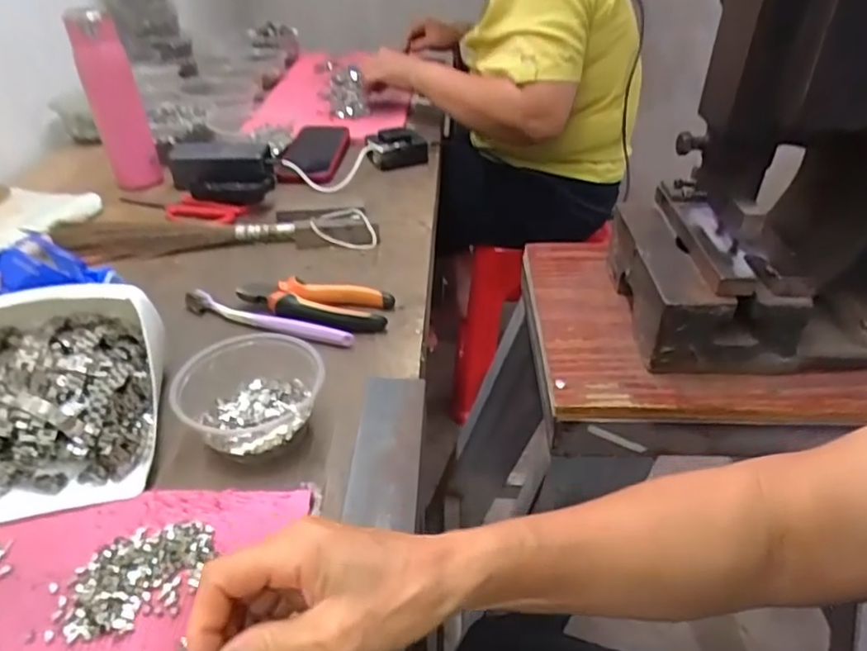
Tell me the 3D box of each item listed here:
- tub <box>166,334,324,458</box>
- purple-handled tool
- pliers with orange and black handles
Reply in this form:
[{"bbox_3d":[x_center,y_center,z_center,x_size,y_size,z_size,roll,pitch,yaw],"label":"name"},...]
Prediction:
[{"bbox_3d":[-0.139,0.051,0.466,0.106,0.053,0.096,-12,39,-19],"label":"tub"},{"bbox_3d":[-0.160,-0.006,0.578,0.180,0.020,0.015,16,38,17],"label":"purple-handled tool"},{"bbox_3d":[-0.117,-0.018,0.587,0.150,0.022,0.059,5,36,3],"label":"pliers with orange and black handles"}]

